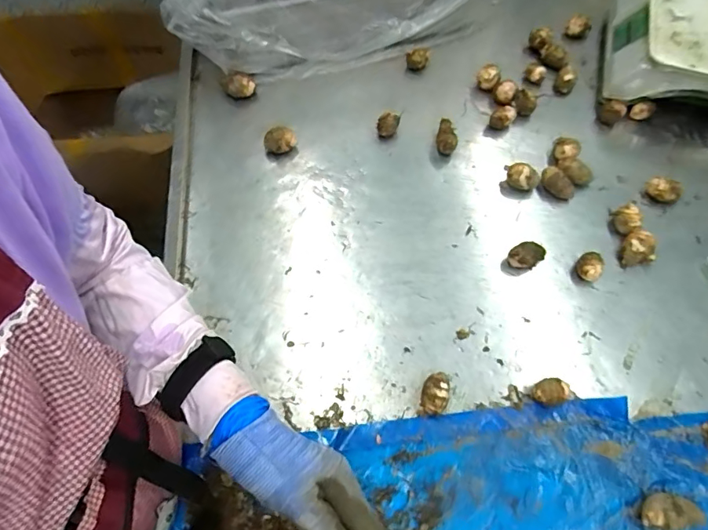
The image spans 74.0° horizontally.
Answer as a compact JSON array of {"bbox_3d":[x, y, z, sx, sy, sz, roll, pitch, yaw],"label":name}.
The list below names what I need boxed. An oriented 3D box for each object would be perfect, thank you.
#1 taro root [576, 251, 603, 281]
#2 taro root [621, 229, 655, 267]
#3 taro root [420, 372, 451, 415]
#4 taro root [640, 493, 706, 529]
[{"bbox_3d":[0.327,0.004,0.653,0.032,0.032,0.035,0,65,-1],"label":"taro root"},{"bbox_3d":[0.398,-0.024,0.661,0.039,0.033,0.042,0,65,-1],"label":"taro root"},{"bbox_3d":[0.099,0.158,0.576,0.032,0.033,0.048,22,67,9],"label":"taro root"},{"bbox_3d":[0.352,0.272,0.517,0.073,0.032,0.036,-2,65,-2],"label":"taro root"}]

